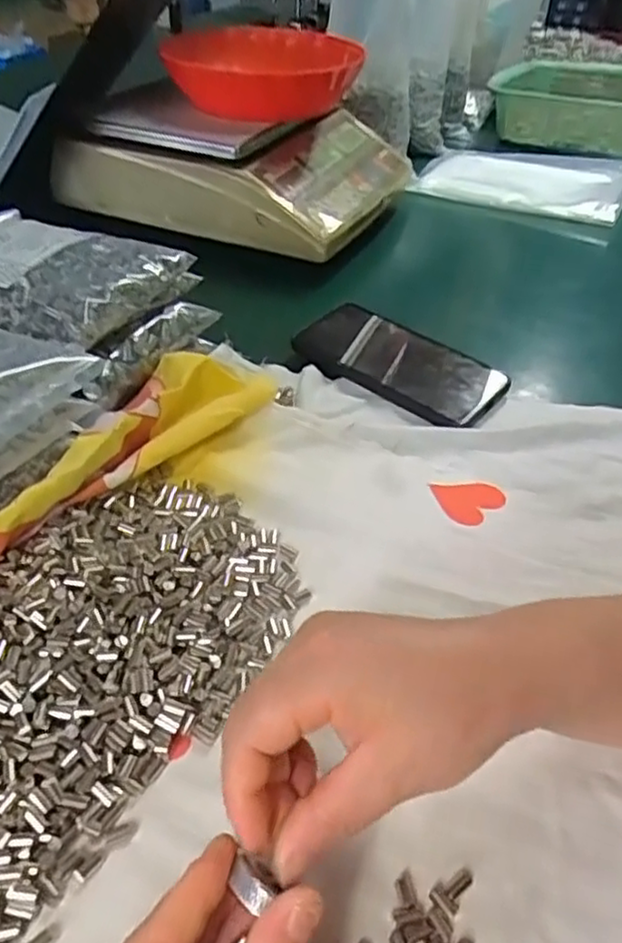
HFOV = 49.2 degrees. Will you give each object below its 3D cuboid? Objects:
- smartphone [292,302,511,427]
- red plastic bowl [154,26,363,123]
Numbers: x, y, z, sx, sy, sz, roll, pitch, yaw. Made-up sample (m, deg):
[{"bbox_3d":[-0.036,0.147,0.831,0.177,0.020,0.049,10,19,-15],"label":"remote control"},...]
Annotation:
[{"bbox_3d":[0.070,-0.086,0.532,0.155,0.017,0.077,30,49,27],"label":"smartphone"},{"bbox_3d":[-0.047,-0.412,0.706,0.184,0.056,0.164,6,42,4],"label":"red plastic bowl"}]

